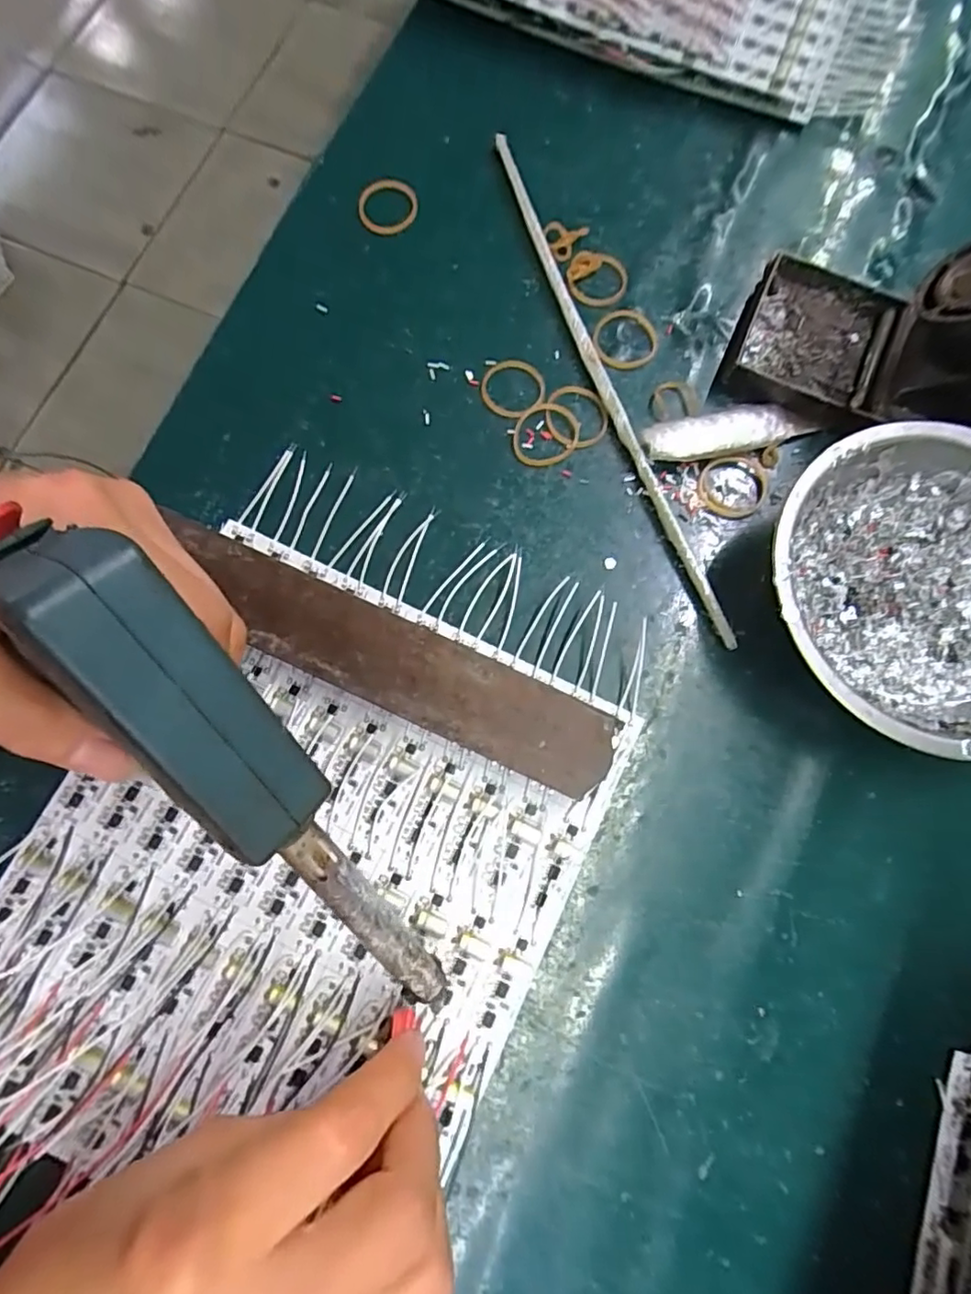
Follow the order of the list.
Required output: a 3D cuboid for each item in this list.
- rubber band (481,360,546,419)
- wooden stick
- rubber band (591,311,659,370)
[{"bbox_3d":[0.013,-0.119,0.272,0.029,0.004,0.028,0,78,-1],"label":"rubber band"},{"bbox_3d":[0.056,-0.125,0.271,0.018,0.009,0.266,-18,79,-5],"label":"wooden stick"},{"bbox_3d":[0.065,-0.144,0.277,0.030,0.004,0.029,12,78,1],"label":"rubber band"}]

